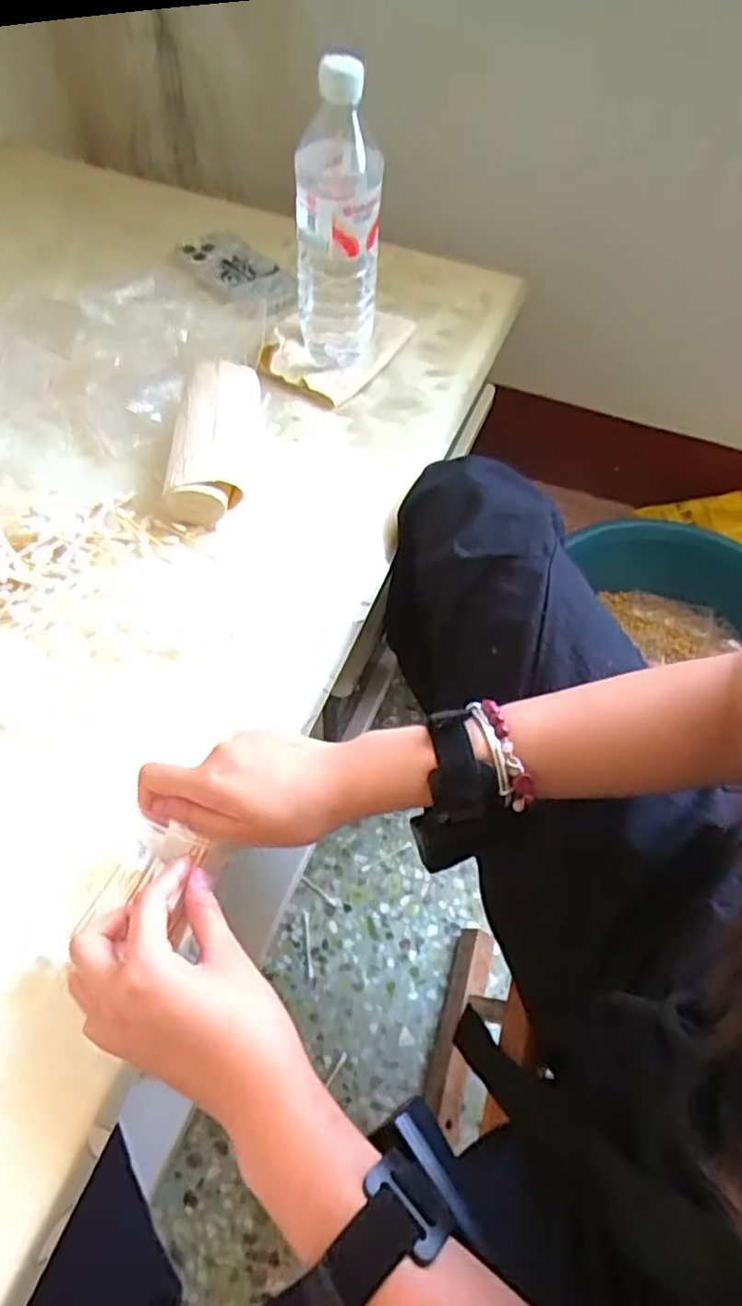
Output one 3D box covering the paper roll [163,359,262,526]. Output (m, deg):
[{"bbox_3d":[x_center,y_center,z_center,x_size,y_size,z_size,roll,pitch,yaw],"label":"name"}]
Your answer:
[{"bbox_3d":[-0.128,-0.175,0.557,0.067,0.045,0.153,2,59,-2],"label":"paper roll"}]

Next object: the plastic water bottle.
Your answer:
[{"bbox_3d":[-0.027,-0.352,0.559,0.069,0.217,0.079,-1,57,-3],"label":"plastic water bottle"}]

